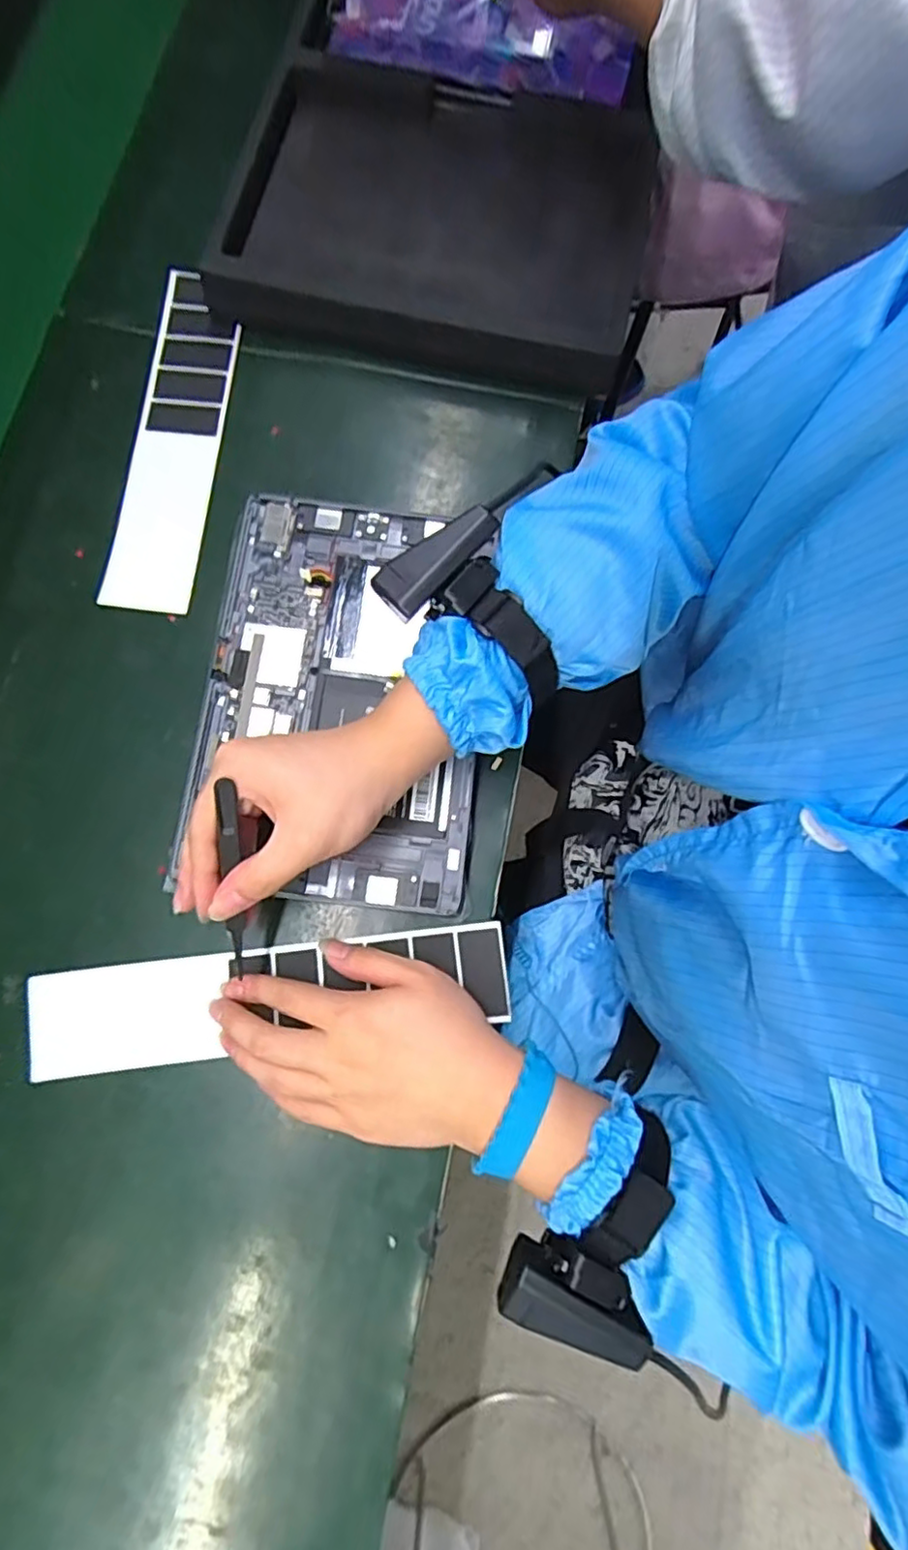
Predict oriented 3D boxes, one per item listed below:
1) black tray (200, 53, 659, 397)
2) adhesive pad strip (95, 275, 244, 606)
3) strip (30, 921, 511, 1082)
[{"bbox_3d":[-0.003,-0.411,0.472,0.282,0.042,0.233,14,78,2],"label":"black tray"},{"bbox_3d":[-0.192,-0.234,0.443,0.059,0.007,0.254,5,78,2],"label":"adhesive pad strip"},{"bbox_3d":[-0.103,0.128,0.368,0.266,0.006,0.056,-6,79,-4],"label":"strip"}]

